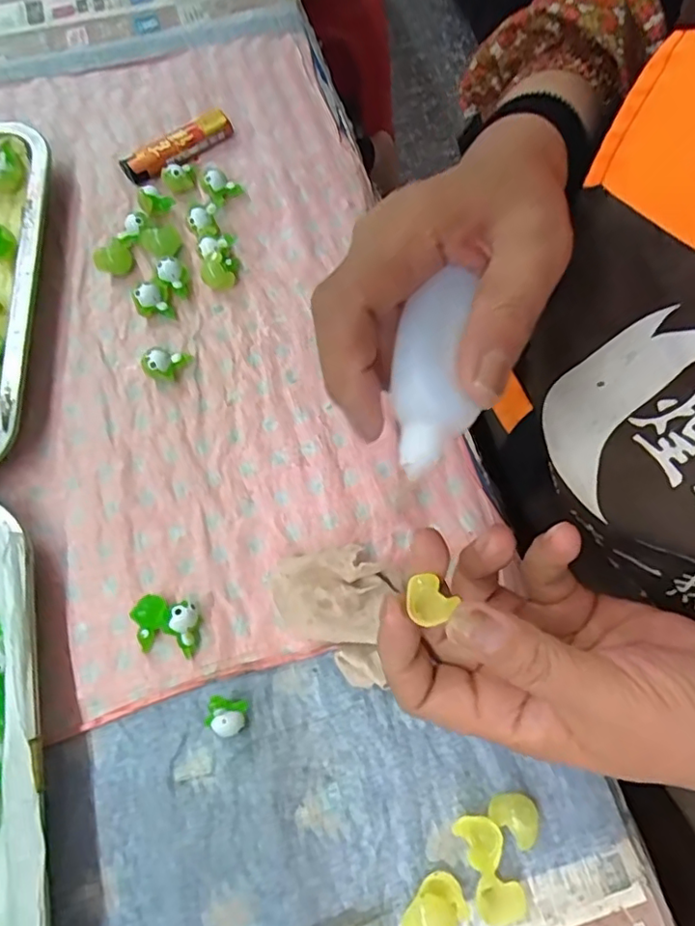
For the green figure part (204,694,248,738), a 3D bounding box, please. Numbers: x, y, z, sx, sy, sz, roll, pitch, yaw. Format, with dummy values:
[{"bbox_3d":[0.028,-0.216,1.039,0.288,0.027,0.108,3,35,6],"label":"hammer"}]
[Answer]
[{"bbox_3d":[-0.056,0.117,0.270,0.017,0.019,0.016,10,69,2],"label":"green figure part"}]

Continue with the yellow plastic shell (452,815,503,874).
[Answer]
[{"bbox_3d":[0.058,0.164,0.256,0.017,0.011,0.023,-28,72,-12],"label":"yellow plastic shell"}]

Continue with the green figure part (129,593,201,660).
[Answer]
[{"bbox_3d":[-0.090,0.080,0.287,0.032,0.016,0.026,7,69,1],"label":"green figure part"}]

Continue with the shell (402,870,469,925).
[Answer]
[{"bbox_3d":[0.037,0.190,0.246,0.020,0.010,0.030,40,73,13],"label":"shell"}]

